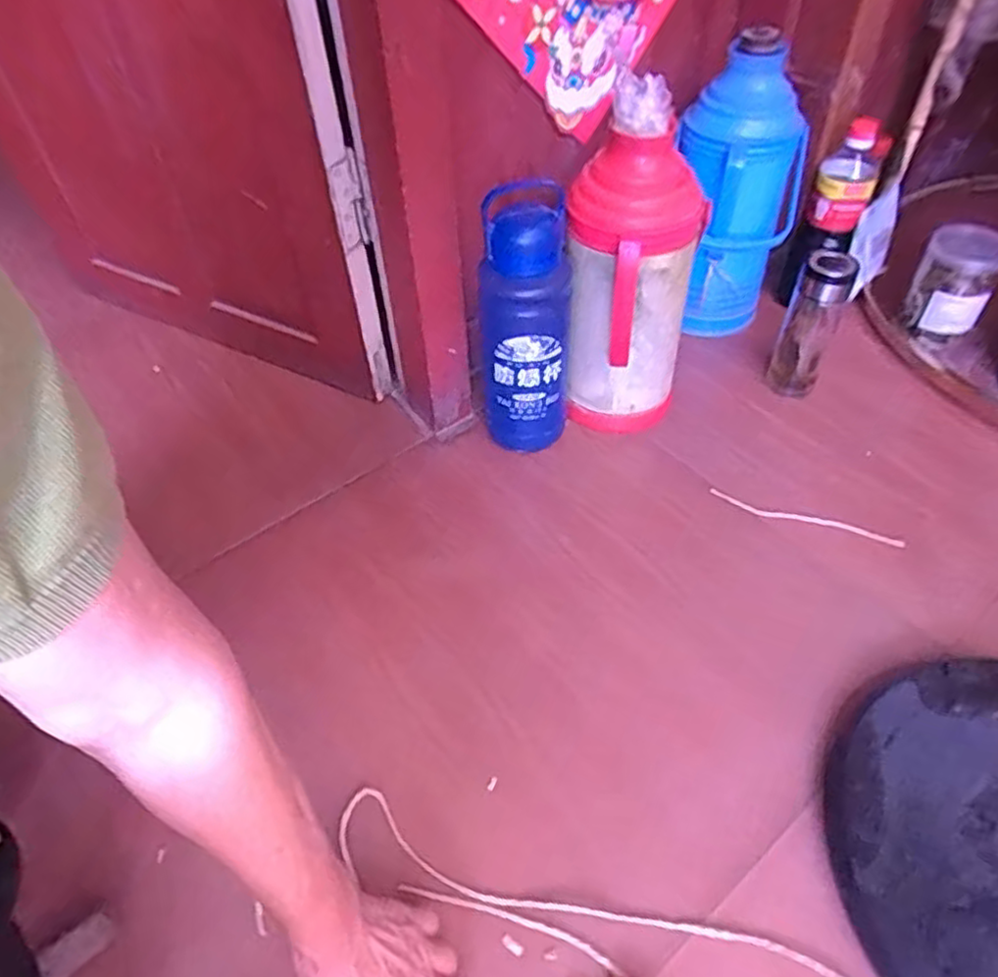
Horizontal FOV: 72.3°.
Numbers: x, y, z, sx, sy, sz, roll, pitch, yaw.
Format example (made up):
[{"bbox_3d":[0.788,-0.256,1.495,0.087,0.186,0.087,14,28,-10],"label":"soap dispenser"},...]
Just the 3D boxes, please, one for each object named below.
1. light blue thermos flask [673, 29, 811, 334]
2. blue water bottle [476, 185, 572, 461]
[{"bbox_3d":[0.323,-0.379,0.939,0.154,0.393,0.118,18,52,21],"label":"light blue thermos flask"},{"bbox_3d":[0.025,-0.177,0.813,0.115,0.328,0.090,-4,49,0],"label":"blue water bottle"}]

